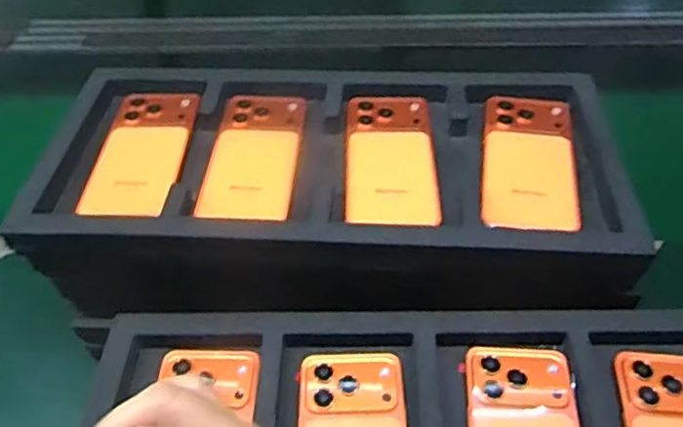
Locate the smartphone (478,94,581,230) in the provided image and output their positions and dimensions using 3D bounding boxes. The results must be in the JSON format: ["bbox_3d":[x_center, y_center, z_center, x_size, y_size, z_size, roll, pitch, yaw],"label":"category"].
[{"bbox_3d":[0.161,-0.047,0.522,0.075,0.010,0.169,7,49,9],"label":"smartphone"}]

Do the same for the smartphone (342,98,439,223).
[{"bbox_3d":[0.043,-0.050,0.532,0.074,0.008,0.157,0,48,3],"label":"smartphone"}]

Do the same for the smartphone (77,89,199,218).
[{"bbox_3d":[-0.177,-0.056,0.542,0.077,0.013,0.166,0,48,2],"label":"smartphone"}]

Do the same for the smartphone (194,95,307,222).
[{"bbox_3d":[-0.076,-0.053,0.540,0.077,0.008,0.157,2,48,4],"label":"smartphone"}]

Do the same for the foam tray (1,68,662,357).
[{"bbox_3d":[-0.009,-0.023,0.552,0.470,0.094,0.240,0,48,2],"label":"foam tray"}]

